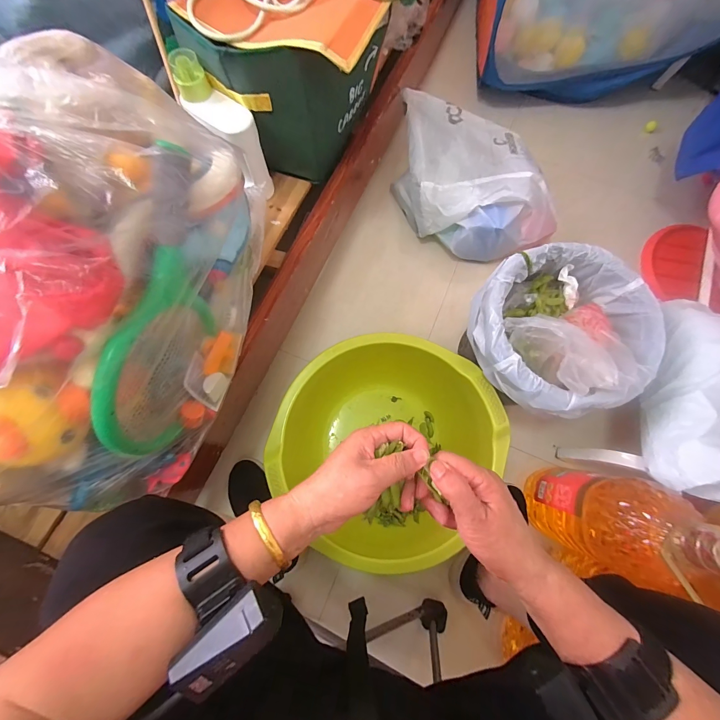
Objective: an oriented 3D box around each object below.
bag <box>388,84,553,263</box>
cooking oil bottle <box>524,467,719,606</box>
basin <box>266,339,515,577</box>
[{"bbox_3d":[0.241,-0.430,0.812,0.259,0.178,0.455,-37,80,-9],"label":"bag"},{"bbox_3d":[0.427,0.268,0.537,0.151,0.307,0.141,13,77,2],"label":"cooking oil bottle"},{"bbox_3d":[0.049,0.151,0.655,0.384,0.206,0.394,40,79,8],"label":"basin"}]

